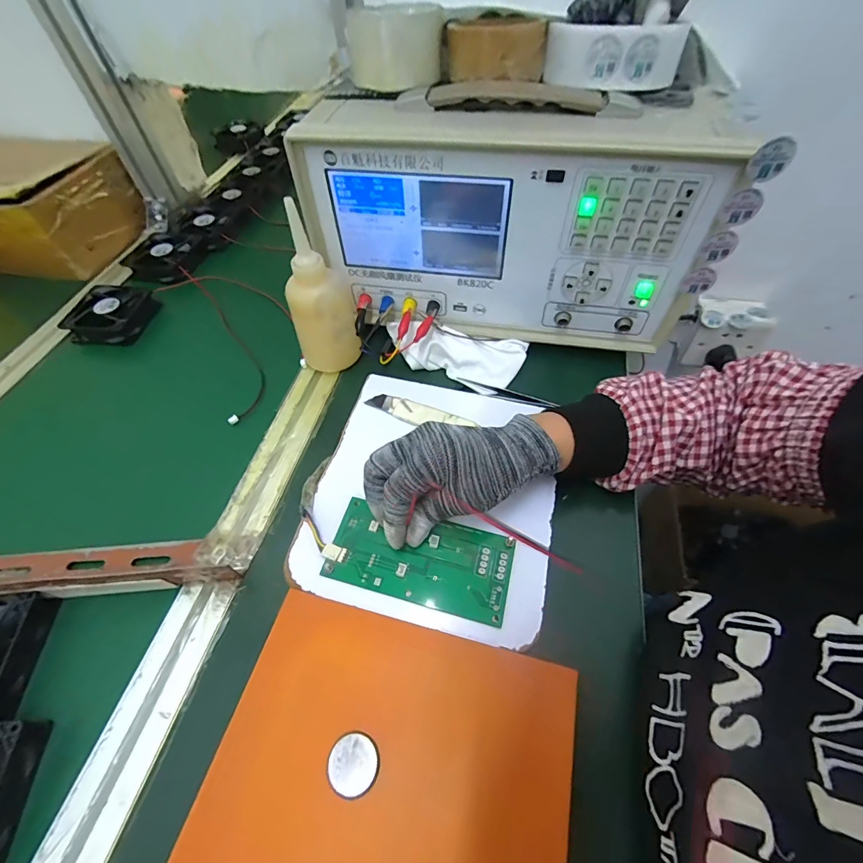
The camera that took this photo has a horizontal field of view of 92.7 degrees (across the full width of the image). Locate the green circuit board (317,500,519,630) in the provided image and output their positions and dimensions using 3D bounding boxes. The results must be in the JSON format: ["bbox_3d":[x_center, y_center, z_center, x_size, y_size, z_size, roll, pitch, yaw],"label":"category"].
[{"bbox_3d":[-0.009,0.095,0.308,0.134,0.007,0.065,10,57,7],"label":"green circuit board"}]

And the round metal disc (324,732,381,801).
[{"bbox_3d":[-0.045,0.191,0.236,0.029,0.004,0.029,1,49,-1],"label":"round metal disc"}]

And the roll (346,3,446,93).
[{"bbox_3d":[-0.031,-0.343,0.366,0.081,0.049,0.079,-4,56,-2],"label":"roll"}]

